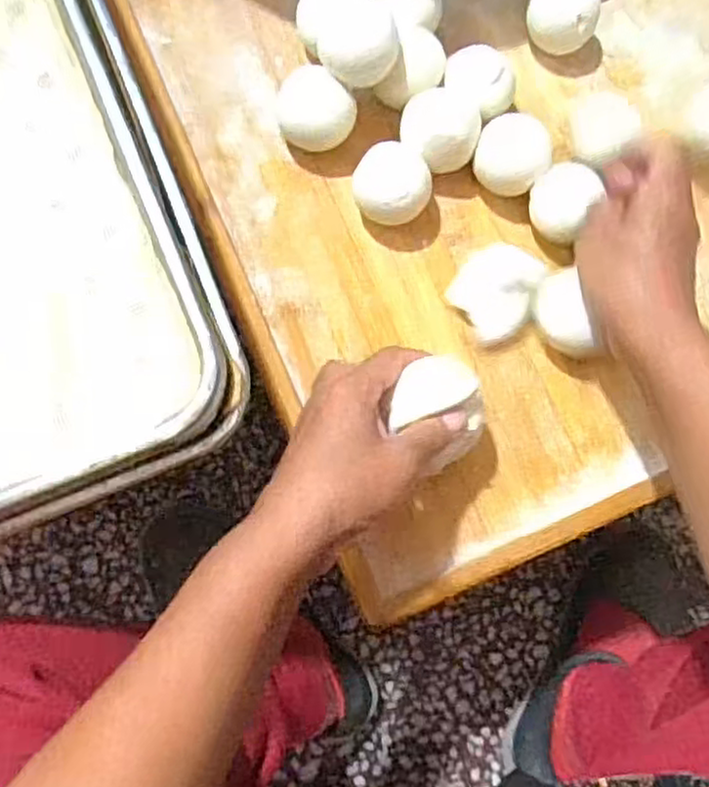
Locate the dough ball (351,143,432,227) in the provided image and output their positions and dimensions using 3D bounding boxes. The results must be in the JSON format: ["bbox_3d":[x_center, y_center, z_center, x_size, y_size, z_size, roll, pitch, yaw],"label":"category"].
[{"bbox_3d":[0.023,-0.129,0.449,0.047,0.037,0.051,1,79,-5],"label":"dough ball"}]

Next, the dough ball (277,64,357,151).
[{"bbox_3d":[-0.024,-0.180,0.457,0.047,0.037,0.045,1,79,-5],"label":"dough ball"}]

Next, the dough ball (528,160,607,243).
[{"bbox_3d":[0.131,-0.122,0.456,0.041,0.037,0.042,1,79,-5],"label":"dough ball"}]

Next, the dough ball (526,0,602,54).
[{"bbox_3d":[0.140,-0.254,0.486,0.046,0.042,0.042,1,79,-5],"label":"dough ball"}]

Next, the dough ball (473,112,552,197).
[{"bbox_3d":[0.098,-0.151,0.459,0.045,0.040,0.041,1,79,-5],"label":"dough ball"}]

